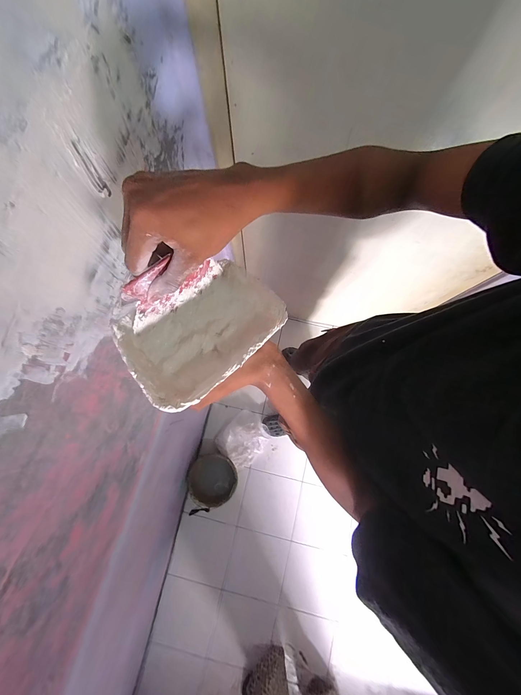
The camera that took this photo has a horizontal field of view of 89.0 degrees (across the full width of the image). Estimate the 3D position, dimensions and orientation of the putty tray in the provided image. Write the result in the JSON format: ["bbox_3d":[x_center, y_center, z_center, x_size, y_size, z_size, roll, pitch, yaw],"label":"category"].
[{"bbox_3d":[-0.058,-0.018,0.301,0.166,0.085,0.111,-40,82,-7],"label":"putty tray"}]

